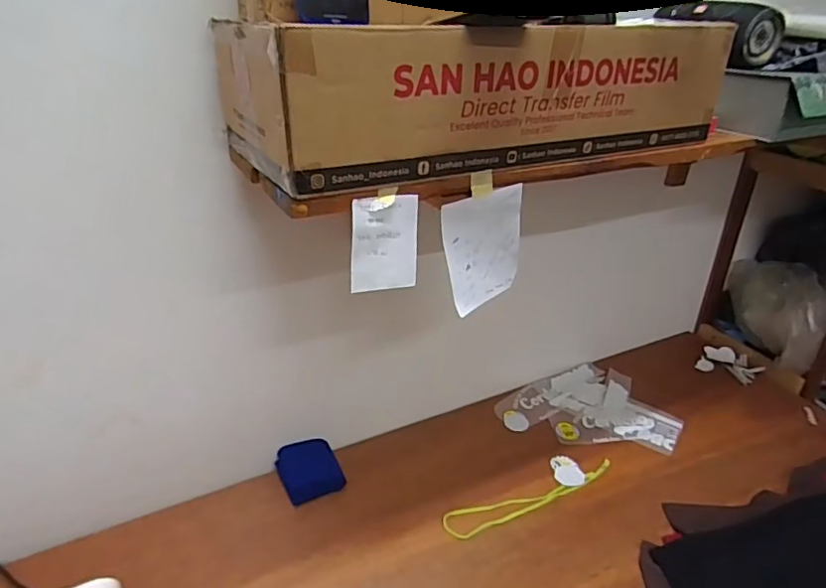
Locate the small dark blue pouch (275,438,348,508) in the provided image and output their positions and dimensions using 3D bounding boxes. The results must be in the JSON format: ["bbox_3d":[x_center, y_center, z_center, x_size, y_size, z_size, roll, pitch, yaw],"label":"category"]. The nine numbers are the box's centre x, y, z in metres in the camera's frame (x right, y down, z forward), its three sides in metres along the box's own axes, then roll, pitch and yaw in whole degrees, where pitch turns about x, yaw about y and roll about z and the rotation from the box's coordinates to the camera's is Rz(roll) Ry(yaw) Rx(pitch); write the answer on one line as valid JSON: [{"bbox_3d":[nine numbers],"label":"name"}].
[{"bbox_3d":[-0.202,0.340,1.082,0.114,0.039,0.127,-16,33,-26],"label":"small dark blue pouch"}]

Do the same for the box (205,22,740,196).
[{"bbox_3d":[0.097,-0.275,0.719,0.621,0.151,0.235,-13,34,-23],"label":"box"}]

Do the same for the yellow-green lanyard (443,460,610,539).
[{"bbox_3d":[0.234,0.386,1.057,0.380,0.006,0.058,-12,32,-21],"label":"yellow-green lanyard"}]

